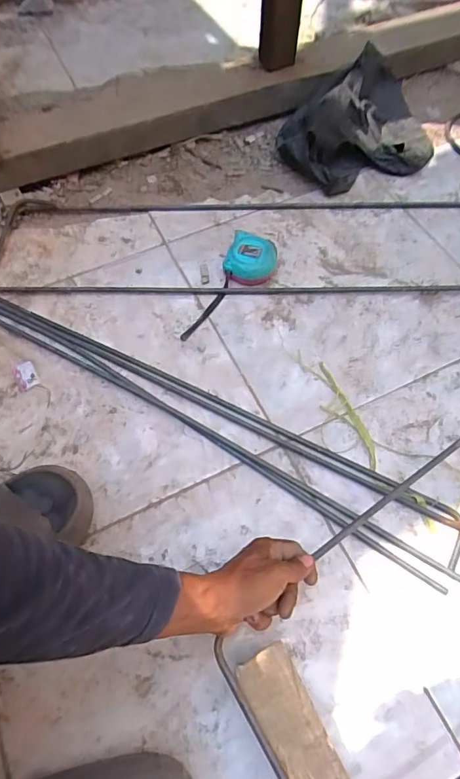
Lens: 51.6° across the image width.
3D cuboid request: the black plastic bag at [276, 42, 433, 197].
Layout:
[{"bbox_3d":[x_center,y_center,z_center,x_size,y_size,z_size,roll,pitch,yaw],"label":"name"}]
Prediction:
[{"bbox_3d":[0.247,-0.499,0.867,0.298,0.101,0.232,-27,64,-13],"label":"black plastic bag"}]

